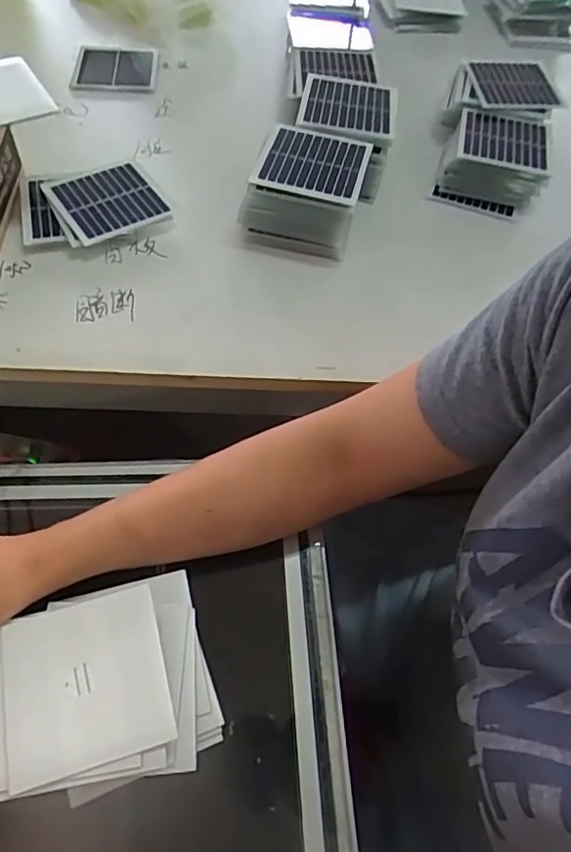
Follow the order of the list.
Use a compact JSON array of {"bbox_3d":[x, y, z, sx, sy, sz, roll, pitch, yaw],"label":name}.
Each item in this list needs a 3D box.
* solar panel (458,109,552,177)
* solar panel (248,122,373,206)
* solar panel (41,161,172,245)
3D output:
[{"bbox_3d":[0.209,-0.275,0.545,0.086,0.010,0.076,12,57,3],"label":"solar panel"},{"bbox_3d":[0.024,-0.223,0.477,0.087,0.009,0.087,13,57,4],"label":"solar panel"},{"bbox_3d":[-0.152,-0.196,0.493,0.083,0.009,0.090,-26,62,-22],"label":"solar panel"}]

